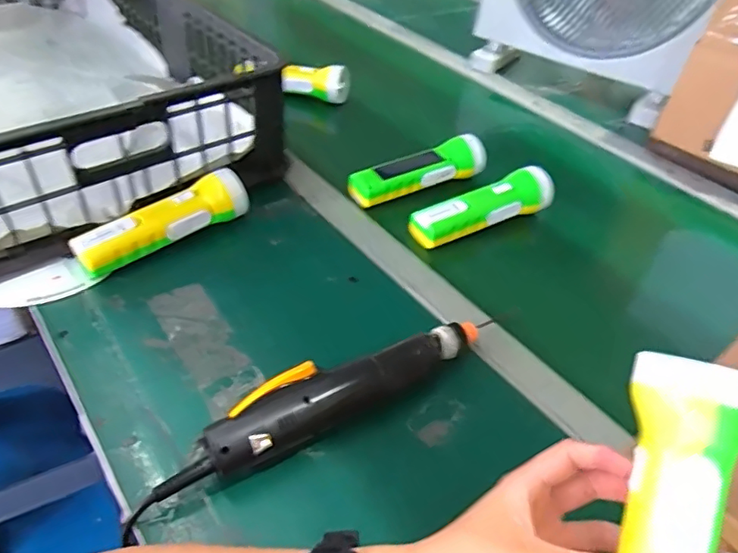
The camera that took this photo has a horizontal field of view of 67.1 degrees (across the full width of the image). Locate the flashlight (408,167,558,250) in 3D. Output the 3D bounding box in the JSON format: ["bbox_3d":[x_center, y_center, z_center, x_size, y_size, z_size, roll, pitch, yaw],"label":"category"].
[{"bbox_3d":[0.130,-0.079,0.639,0.180,0.047,0.042,-18,46,-23],"label":"flashlight"}]

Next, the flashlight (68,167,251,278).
[{"bbox_3d":[-0.205,-0.053,0.565,0.048,0.051,0.178,35,50,29],"label":"flashlight"}]

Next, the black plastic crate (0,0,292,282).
[{"bbox_3d":[-0.425,-0.271,0.715,0.405,0.151,0.627,-27,50,-31],"label":"black plastic crate"}]

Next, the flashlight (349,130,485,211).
[{"bbox_3d":[0.059,-0.133,0.687,0.181,0.051,0.051,-16,46,-22],"label":"flashlight"}]

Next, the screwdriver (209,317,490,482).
[{"bbox_3d":[-0.006,0.081,0.440,0.254,0.047,0.045,-24,49,-29],"label":"screwdriver"}]

